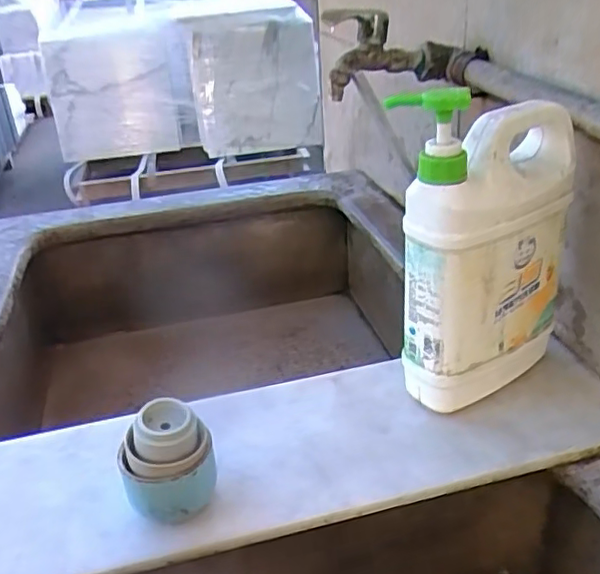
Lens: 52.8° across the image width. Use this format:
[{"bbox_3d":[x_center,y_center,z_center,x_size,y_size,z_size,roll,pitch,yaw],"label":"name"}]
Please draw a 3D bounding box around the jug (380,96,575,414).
[{"bbox_3d":[0.144,-0.027,0.477,0.140,0.247,0.066,-23,34,-30],"label":"jug"}]

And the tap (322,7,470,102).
[{"bbox_3d":[0.097,-0.233,0.632,0.154,0.092,0.052,5,27,-11],"label":"tap"}]

